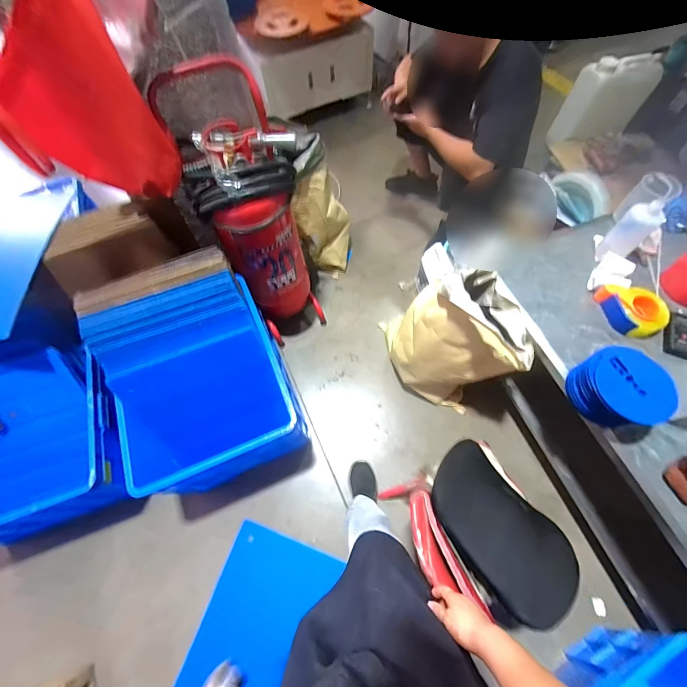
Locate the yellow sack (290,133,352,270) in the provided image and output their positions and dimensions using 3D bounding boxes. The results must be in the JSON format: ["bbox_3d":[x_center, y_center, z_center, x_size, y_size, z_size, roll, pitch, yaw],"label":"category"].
[{"bbox_3d":[-0.084,-0.571,1.377,0.201,0.517,0.259,9,67,7],"label":"yellow sack"}]

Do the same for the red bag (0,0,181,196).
[{"bbox_3d":[-0.586,-0.529,0.690,0.104,0.585,0.322,33,72,16],"label":"red bag"}]

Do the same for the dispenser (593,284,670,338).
[{"bbox_3d":[0.851,-0.096,0.940,0.151,0.066,0.183,-10,66,-1],"label":"dispenser"}]

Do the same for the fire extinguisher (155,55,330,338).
[{"bbox_3d":[-0.263,-0.376,1.086,0.286,0.814,0.307,-19,67,-6],"label":"fire extinguisher"}]

